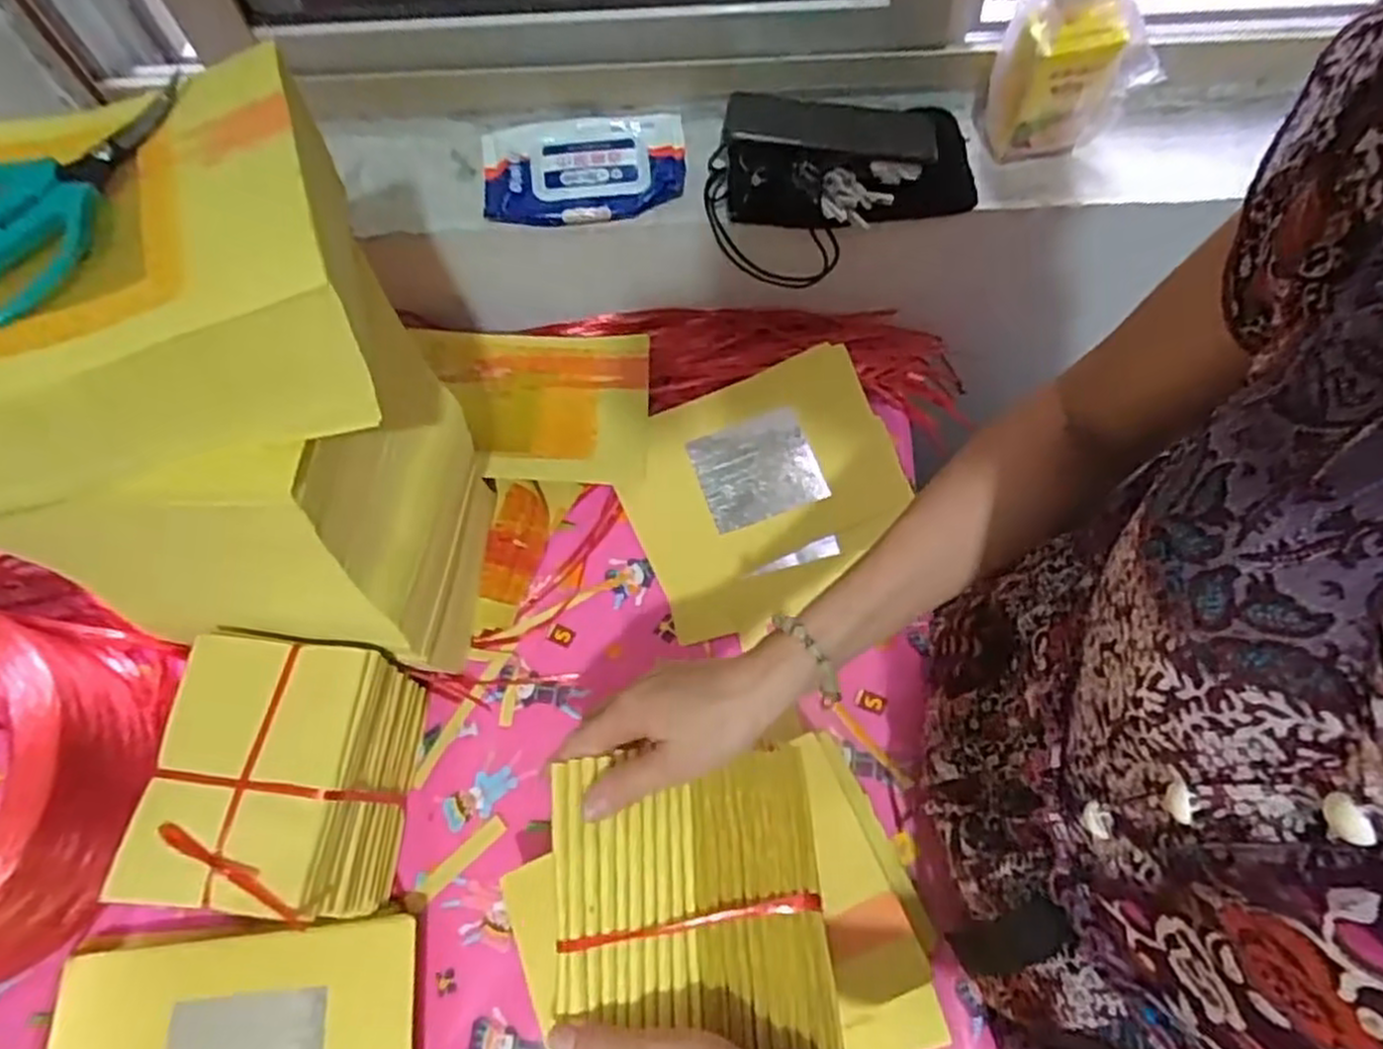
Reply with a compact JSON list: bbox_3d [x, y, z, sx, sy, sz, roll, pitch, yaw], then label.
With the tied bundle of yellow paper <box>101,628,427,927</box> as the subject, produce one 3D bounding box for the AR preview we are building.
[{"bbox_3d":[-0.275,0.175,0.552,0.124,0.145,0.167,4,66,4],"label":"tied bundle of yellow paper"}]

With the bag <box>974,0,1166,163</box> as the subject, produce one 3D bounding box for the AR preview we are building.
[{"bbox_3d":[0.296,-0.369,0.591,0.111,0.182,0.060,-10,66,-2],"label":"bag"}]

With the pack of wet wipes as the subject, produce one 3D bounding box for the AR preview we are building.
[{"bbox_3d":[-0.093,-0.301,0.671,0.170,0.025,0.100,-2,66,1],"label":"pack of wet wipes"}]

